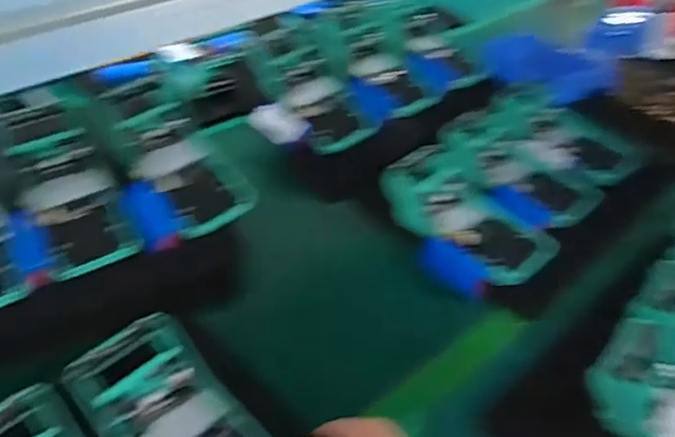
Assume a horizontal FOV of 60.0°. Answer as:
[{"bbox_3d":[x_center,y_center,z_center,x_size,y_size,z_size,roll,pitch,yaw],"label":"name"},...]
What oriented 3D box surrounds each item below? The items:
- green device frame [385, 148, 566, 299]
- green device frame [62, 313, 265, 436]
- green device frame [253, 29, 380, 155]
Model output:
[{"bbox_3d":[0.135,0.001,0.611,0.117,0.083,0.163,-20,41,-26],"label":"green device frame"},{"bbox_3d":[-0.111,0.145,0.417,0.169,0.053,0.085,30,45,34],"label":"green device frame"},{"bbox_3d":[-0.032,-0.158,0.738,0.082,0.052,0.171,-29,77,-34],"label":"green device frame"}]

